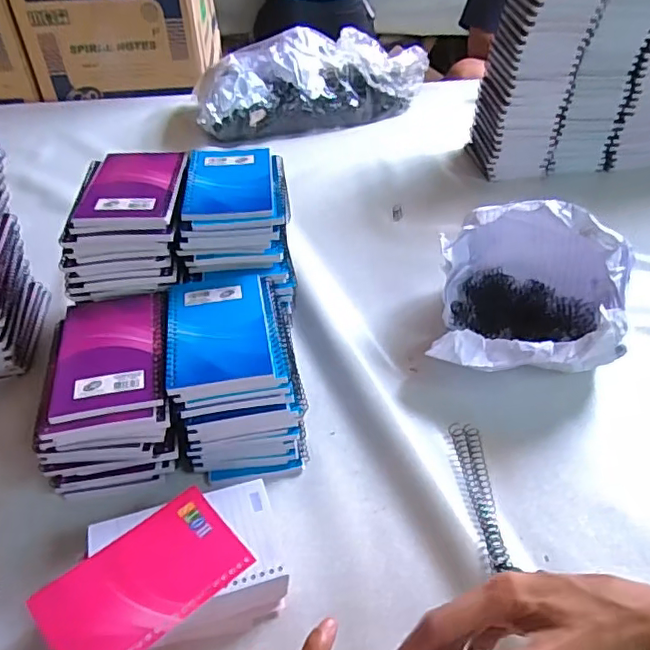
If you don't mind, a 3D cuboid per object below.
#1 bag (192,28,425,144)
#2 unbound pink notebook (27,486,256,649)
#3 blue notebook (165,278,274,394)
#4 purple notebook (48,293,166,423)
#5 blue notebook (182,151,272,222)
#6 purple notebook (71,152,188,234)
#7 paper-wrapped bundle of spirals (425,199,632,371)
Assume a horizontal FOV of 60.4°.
[{"bbox_3d":[-0.024,-0.455,1.044,0.446,0.129,0.185,-16,43,-15],"label":"bag"},{"bbox_3d":[-0.122,0.170,0.375,0.127,0.011,0.077,-31,49,-29],"label":"unbound pink notebook"},{"bbox_3d":[-0.089,0.002,0.467,0.083,0.011,0.130,-9,42,-8],"label":"blue notebook"},{"bbox_3d":[-0.172,0.020,0.453,0.083,0.011,0.127,-10,42,-9],"label":"purple notebook"},{"bbox_3d":[-0.092,-0.138,0.537,0.080,0.010,0.125,-4,41,-4],"label":"blue notebook"},{"bbox_3d":[-0.178,-0.131,0.528,0.084,0.013,0.135,-2,41,-2],"label":"purple notebook"},{"bbox_3d":[0.207,-0.036,0.566,0.176,0.126,0.206,15,44,18],"label":"paper-wrapped bundle of spirals"}]

